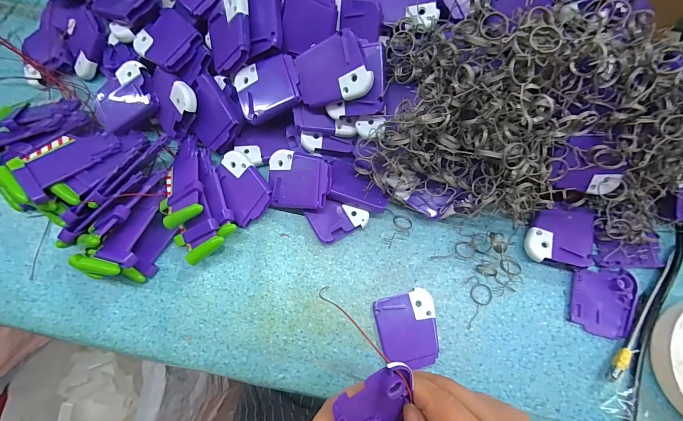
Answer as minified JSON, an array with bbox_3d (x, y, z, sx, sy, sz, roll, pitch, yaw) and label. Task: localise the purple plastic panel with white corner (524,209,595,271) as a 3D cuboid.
[{"bbox_3d":[0.196,0.025,0.293,0.057,0.022,0.049,10,75,3],"label":"purple plastic panel with white corner"}]

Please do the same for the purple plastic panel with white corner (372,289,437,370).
[{"bbox_3d":[0.058,0.103,0.282,0.051,0.009,0.060,-11,75,-3],"label":"purple plastic panel with white corner"}]

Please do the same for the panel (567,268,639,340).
[{"bbox_3d":[0.230,0.079,0.284,0.052,0.008,0.058,14,76,4],"label":"panel"}]

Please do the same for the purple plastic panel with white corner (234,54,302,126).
[{"bbox_3d":[-0.066,-0.109,0.290,0.059,0.007,0.049,-15,85,19],"label":"purple plastic panel with white corner"}]

